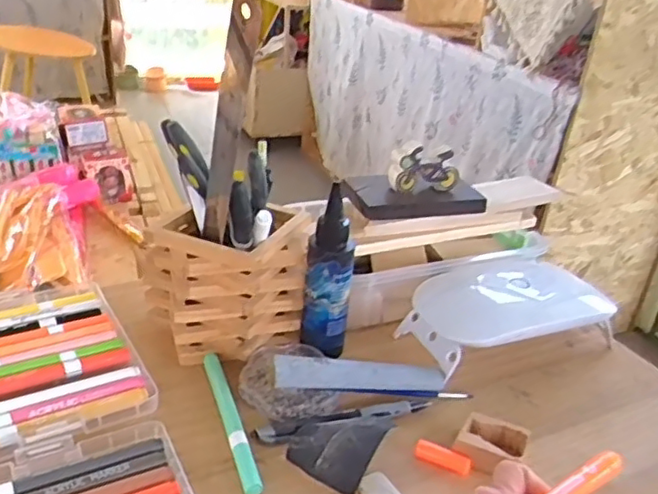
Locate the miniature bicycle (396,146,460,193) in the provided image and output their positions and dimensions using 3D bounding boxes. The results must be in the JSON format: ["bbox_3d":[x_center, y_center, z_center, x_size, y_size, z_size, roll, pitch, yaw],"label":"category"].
[{"bbox_3d":[0.094,-0.071,0.594,0.062,0.040,0.016,-1,29,-13],"label":"miniature bicycle"}]

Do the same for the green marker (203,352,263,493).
[{"bbox_3d":[-0.072,0.124,0.466,0.014,0.009,0.139,-6,31,-21],"label":"green marker"}]

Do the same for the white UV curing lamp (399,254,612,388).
[{"bbox_3d":[0.158,0.062,0.576,0.181,0.058,0.089,-7,31,-23],"label":"white UV curing lamp"}]

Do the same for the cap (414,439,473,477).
[{"bbox_3d":[0.080,0.147,0.448,0.040,0.008,0.013,16,30,18],"label":"cap"}]

